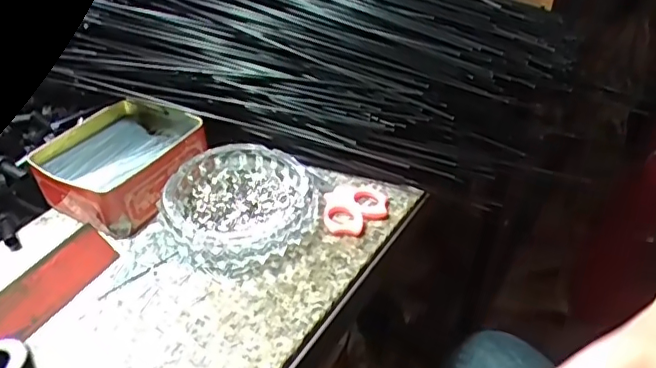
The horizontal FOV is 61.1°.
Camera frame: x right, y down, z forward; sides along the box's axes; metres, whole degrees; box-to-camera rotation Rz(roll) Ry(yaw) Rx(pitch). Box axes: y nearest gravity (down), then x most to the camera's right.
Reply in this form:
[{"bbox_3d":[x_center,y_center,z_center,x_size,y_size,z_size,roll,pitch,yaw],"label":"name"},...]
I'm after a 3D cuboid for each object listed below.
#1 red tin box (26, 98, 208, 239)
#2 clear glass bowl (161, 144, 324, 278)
[{"bbox_3d":[-0.175,-0.024,0.481,0.105,0.041,0.130,17,42,20],"label":"red tin box"},{"bbox_3d":[-0.070,0.016,0.451,0.114,0.032,0.116,0,39,0],"label":"clear glass bowl"}]

